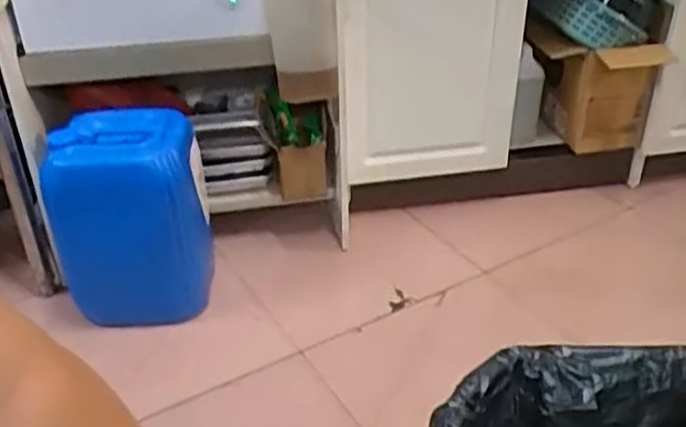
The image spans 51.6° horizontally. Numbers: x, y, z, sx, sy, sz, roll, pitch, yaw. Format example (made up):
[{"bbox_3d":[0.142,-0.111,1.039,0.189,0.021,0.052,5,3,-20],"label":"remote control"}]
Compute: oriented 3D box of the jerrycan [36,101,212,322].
[{"bbox_3d":[-0.454,0.008,1.527,0.311,0.394,0.223,-11,34,-13],"label":"jerrycan"}]

